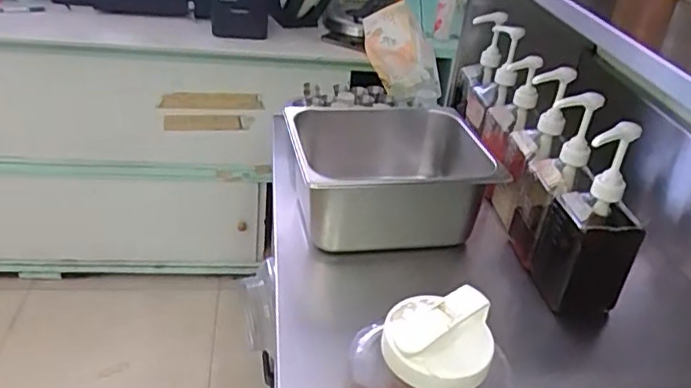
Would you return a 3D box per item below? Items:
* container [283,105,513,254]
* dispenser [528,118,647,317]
[{"bbox_3d":[0.072,-0.031,1.023,0.322,0.134,0.263,-3,34,-14],"label":"container"},{"bbox_3d":[0.347,0.031,0.852,0.088,0.264,0.137,-1,33,-12],"label":"dispenser"}]

